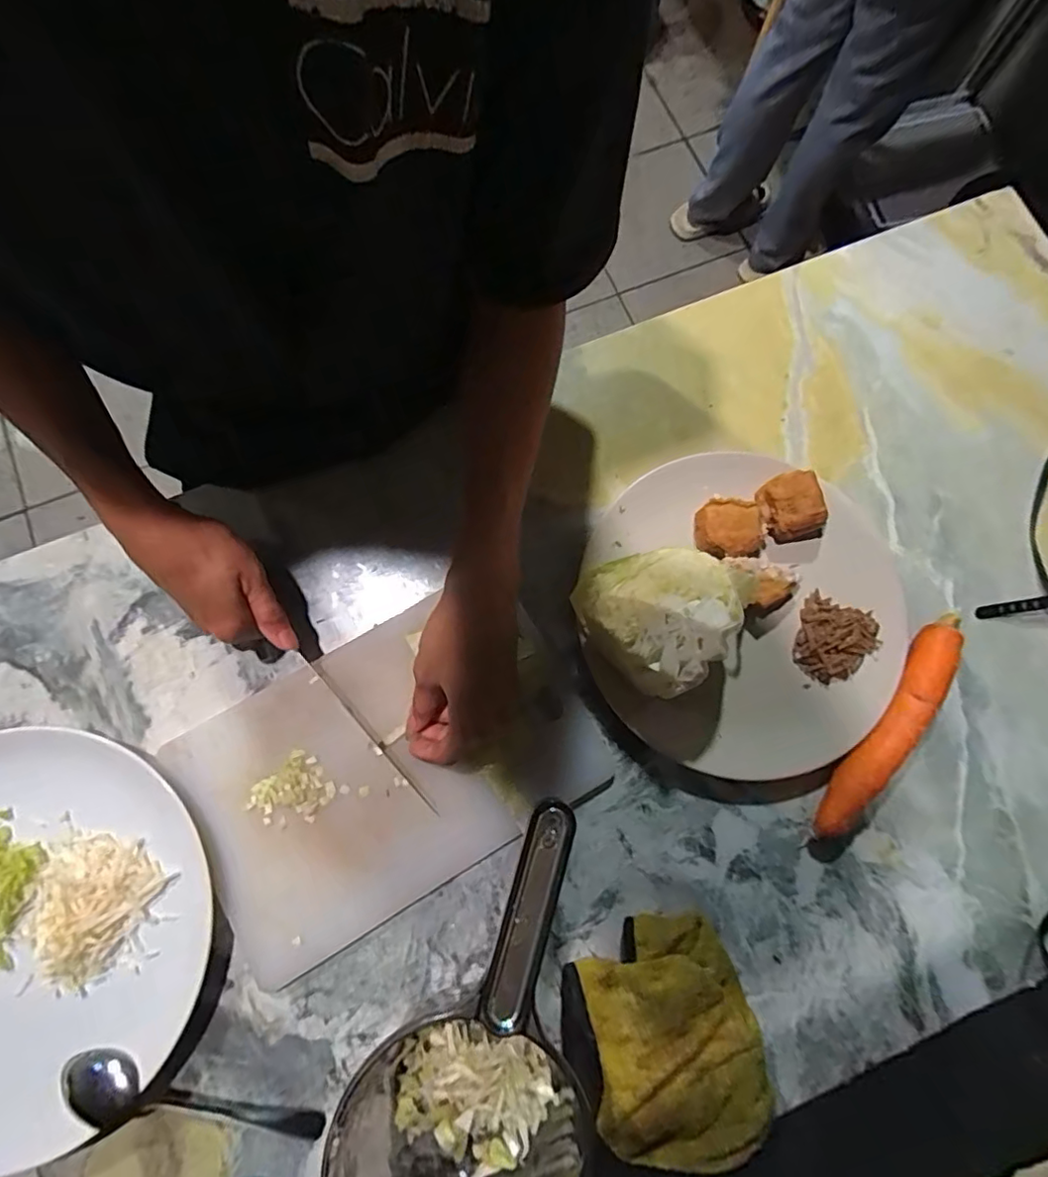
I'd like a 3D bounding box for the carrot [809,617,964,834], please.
[{"bbox_3d":[0.275,0.102,0.426,0.032,0.032,0.187,33,79,6],"label":"carrot"}]

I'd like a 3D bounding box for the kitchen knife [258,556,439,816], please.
[{"bbox_3d":[-0.143,0.074,0.436,0.025,0.019,0.231,-34,77,-8],"label":"kitchen knife"}]

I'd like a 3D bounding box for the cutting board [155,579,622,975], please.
[{"bbox_3d":[-0.135,0.149,0.419,0.211,0.009,0.188,-30,79,-7],"label":"cutting board"}]

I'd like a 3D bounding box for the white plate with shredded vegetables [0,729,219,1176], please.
[{"bbox_3d":[-0.353,0.231,0.385,0.274,0.031,0.242,16,77,3],"label":"white plate with shredded vegetables"}]

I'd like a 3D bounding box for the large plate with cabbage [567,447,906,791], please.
[{"bbox_3d":[0.166,0.003,0.422,0.245,0.079,0.230,0,77,-1],"label":"large plate with cabbage"}]

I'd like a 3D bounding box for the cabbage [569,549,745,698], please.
[{"bbox_3d":[0.099,0.020,0.416,0.097,0.081,0.100,0,77,-1],"label":"cabbage"}]

